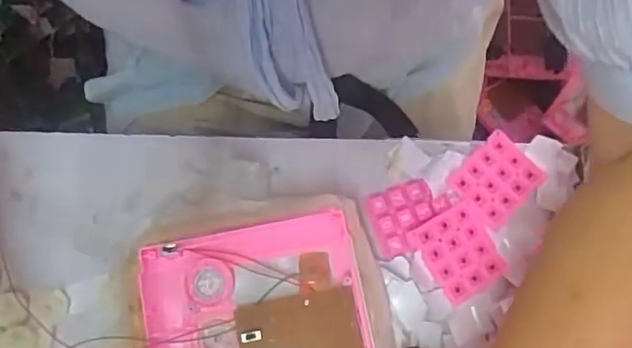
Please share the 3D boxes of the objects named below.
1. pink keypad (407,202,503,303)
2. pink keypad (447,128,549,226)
[{"bbox_3d":[0.099,0.053,0.412,0.050,0.010,0.057,-32,77,-10],"label":"pink keypad"},{"bbox_3d":[0.130,0.003,0.429,0.059,0.008,0.048,-42,79,-12],"label":"pink keypad"}]

